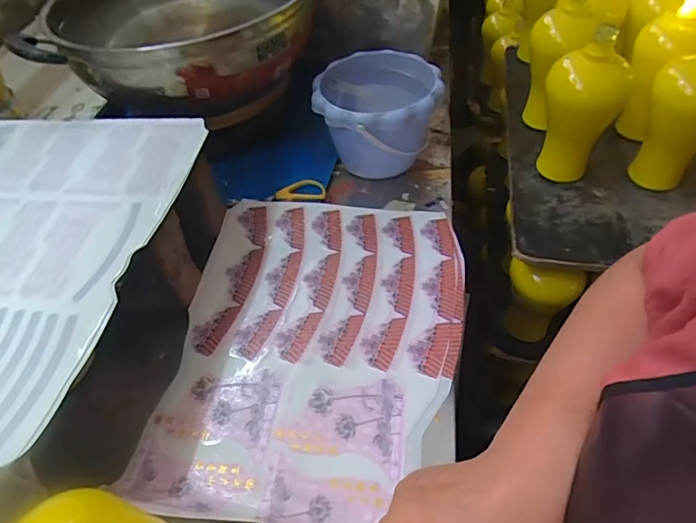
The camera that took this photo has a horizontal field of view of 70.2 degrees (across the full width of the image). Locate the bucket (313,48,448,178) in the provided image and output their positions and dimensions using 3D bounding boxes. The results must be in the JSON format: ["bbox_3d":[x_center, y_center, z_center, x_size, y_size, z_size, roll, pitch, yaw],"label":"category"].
[{"bbox_3d":[0.036,-0.179,0.637,0.144,0.120,0.150,-3,49,4],"label":"bucket"}]

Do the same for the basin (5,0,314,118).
[{"bbox_3d":[-0.191,-0.321,0.626,0.295,0.080,0.332,2,49,3],"label":"basin"}]

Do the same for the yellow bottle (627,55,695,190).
[{"bbox_3d":[0.438,-0.182,0.646,0.094,0.201,0.101,30,56,25],"label":"yellow bottle"}]

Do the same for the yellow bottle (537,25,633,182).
[{"bbox_3d":[0.309,-0.192,0.674,0.100,0.218,0.103,22,53,19],"label":"yellow bottle"}]

